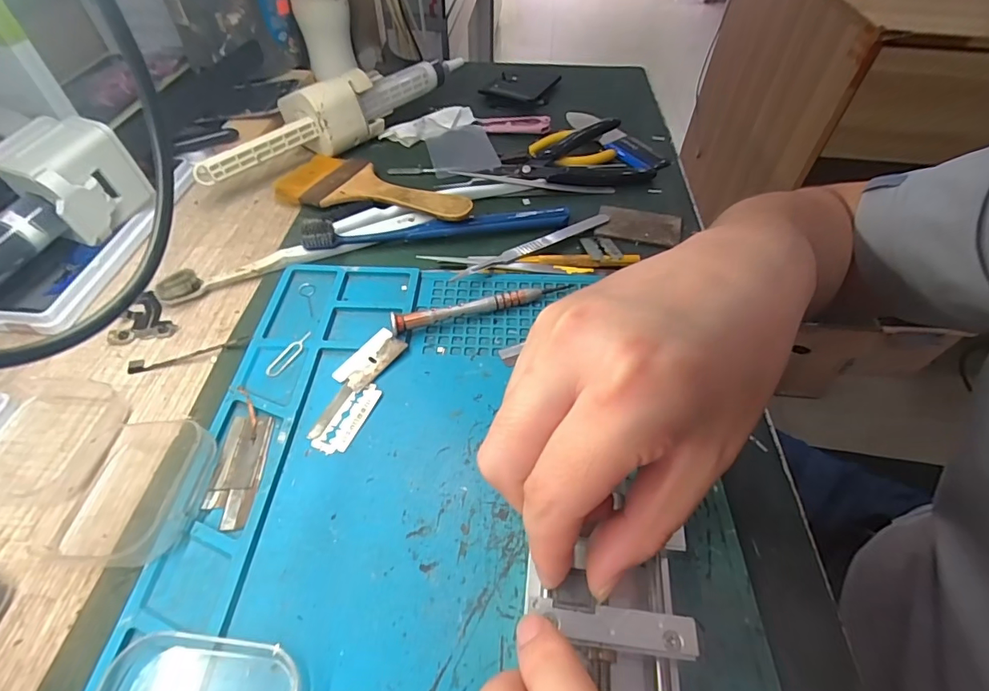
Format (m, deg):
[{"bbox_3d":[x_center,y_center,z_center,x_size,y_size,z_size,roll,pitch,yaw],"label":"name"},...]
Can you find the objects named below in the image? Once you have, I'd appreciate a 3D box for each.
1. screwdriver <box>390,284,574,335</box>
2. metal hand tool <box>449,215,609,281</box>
[{"bbox_3d":[-0.005,-0.025,0.286,0.114,0.014,0.008,-16,53,-13],"label":"screwdriver"},{"bbox_3d":[0.030,-0.069,0.325,0.123,0.008,0.015,-27,56,-21],"label":"metal hand tool"}]

